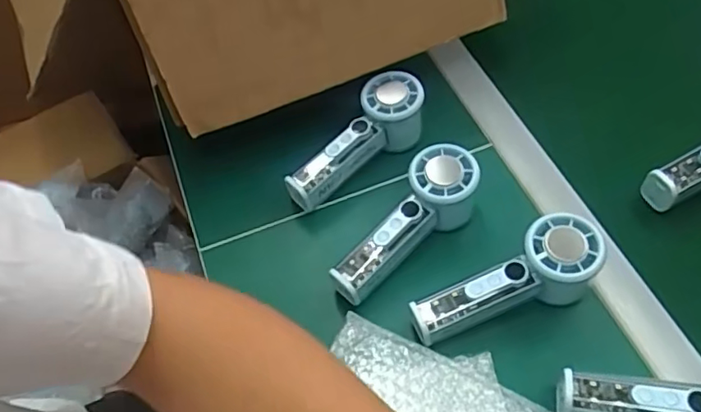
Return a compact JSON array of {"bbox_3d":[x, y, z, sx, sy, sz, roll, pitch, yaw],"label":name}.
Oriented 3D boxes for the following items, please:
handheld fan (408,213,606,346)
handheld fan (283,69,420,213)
[{"bbox_3d":[0.123,0.063,0.455,0.156,0.056,0.056,-26,58,2],"label":"handheld fan"},{"bbox_3d":[0.007,-0.058,0.540,0.157,0.054,0.053,-43,63,-8],"label":"handheld fan"}]

